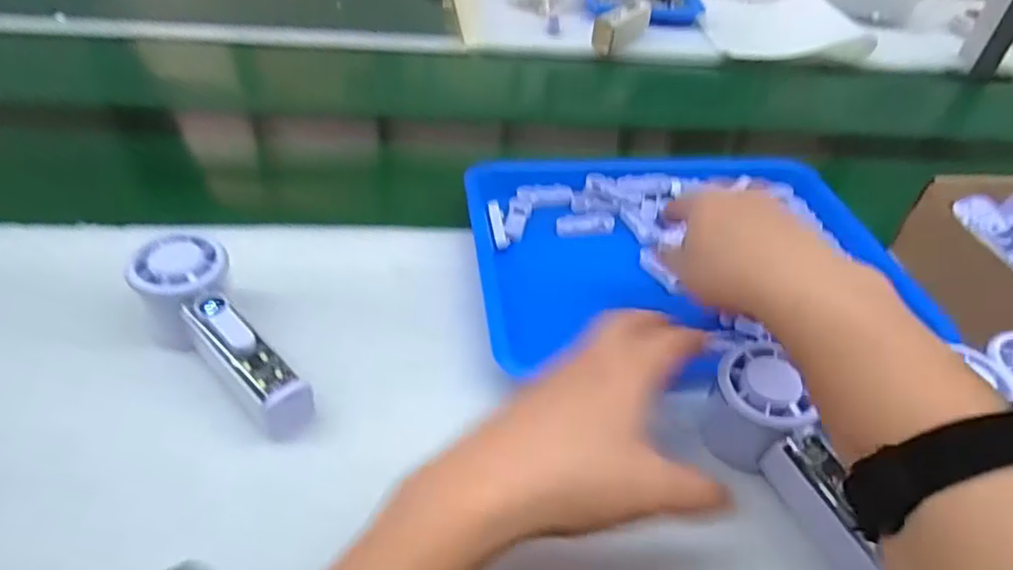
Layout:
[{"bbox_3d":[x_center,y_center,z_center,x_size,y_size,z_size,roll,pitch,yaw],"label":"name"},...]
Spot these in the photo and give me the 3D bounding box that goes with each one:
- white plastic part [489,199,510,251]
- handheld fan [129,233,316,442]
[{"bbox_3d":[-0.007,-0.052,0.521,0.012,0.006,0.050,-7,60,-9],"label":"white plastic part"},{"bbox_3d":[-0.174,0.030,0.385,0.056,0.036,0.152,-35,68,-32],"label":"handheld fan"}]

